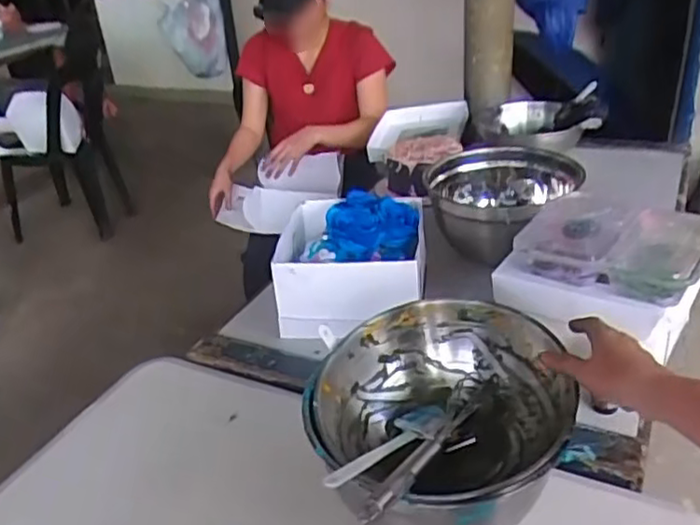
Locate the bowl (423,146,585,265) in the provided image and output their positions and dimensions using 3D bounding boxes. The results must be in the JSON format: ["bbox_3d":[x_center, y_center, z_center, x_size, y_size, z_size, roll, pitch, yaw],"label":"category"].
[{"bbox_3d":[0.247,-0.108,1.105,0.244,0.120,0.260,3,31,13],"label":"bowl"}]

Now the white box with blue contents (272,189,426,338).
[{"bbox_3d":[0.002,0.005,1.020,0.214,0.145,0.196,0,30,8],"label":"white box with blue contents"}]

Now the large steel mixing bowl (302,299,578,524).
[{"bbox_3d":[0.086,0.161,0.672,0.241,0.127,0.244,-4,30,2],"label":"large steel mixing bowl"}]

